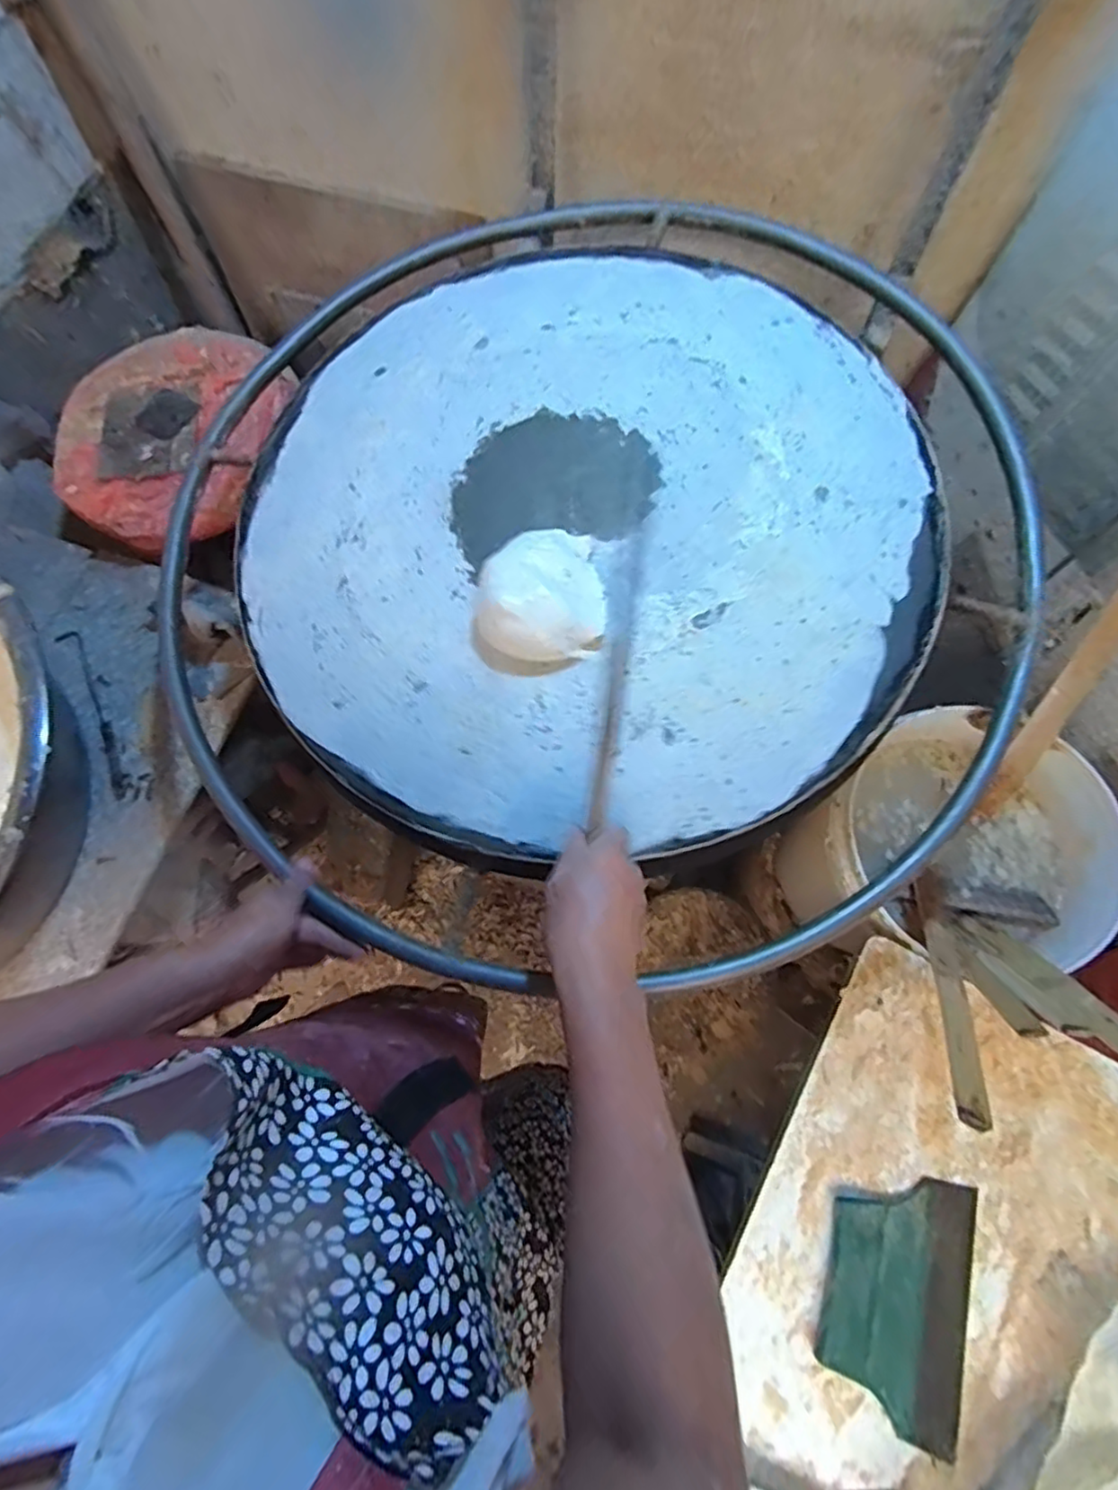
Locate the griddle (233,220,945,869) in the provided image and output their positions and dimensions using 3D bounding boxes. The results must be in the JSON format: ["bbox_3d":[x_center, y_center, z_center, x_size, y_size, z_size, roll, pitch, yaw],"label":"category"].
[{"bbox_3d":[0.021,-0.231,0.594,0.596,0.052,0.638,4,71,4],"label":"griddle"}]

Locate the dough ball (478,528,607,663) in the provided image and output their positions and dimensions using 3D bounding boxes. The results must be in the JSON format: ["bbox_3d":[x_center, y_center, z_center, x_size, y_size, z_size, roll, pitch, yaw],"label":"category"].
[{"bbox_3d":[-0.015,-0.132,0.542,0.101,0.046,0.115,-4,70,1],"label":"dough ball"}]

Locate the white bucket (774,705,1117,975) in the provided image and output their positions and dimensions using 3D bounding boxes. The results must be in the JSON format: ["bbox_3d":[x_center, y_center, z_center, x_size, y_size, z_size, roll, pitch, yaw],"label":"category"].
[{"bbox_3d":[0.451,0.131,0.818,0.295,0.325,0.262,5,71,4],"label":"white bucket"}]

